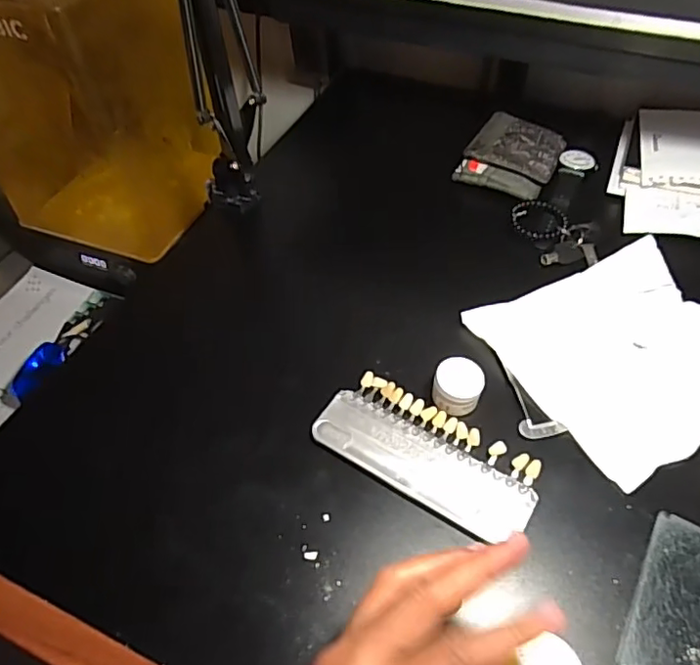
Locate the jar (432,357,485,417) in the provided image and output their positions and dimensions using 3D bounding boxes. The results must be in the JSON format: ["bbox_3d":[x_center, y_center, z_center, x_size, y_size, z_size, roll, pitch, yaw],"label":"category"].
[{"bbox_3d":[0.076,0.039,0.401,0.031,0.026,0.033,-1,50,2],"label":"jar"}]

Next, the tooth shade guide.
[{"bbox_3d":[0.051,0.081,0.385,0.147,0.009,0.067,26,56,23],"label":"tooth shade guide"}]

